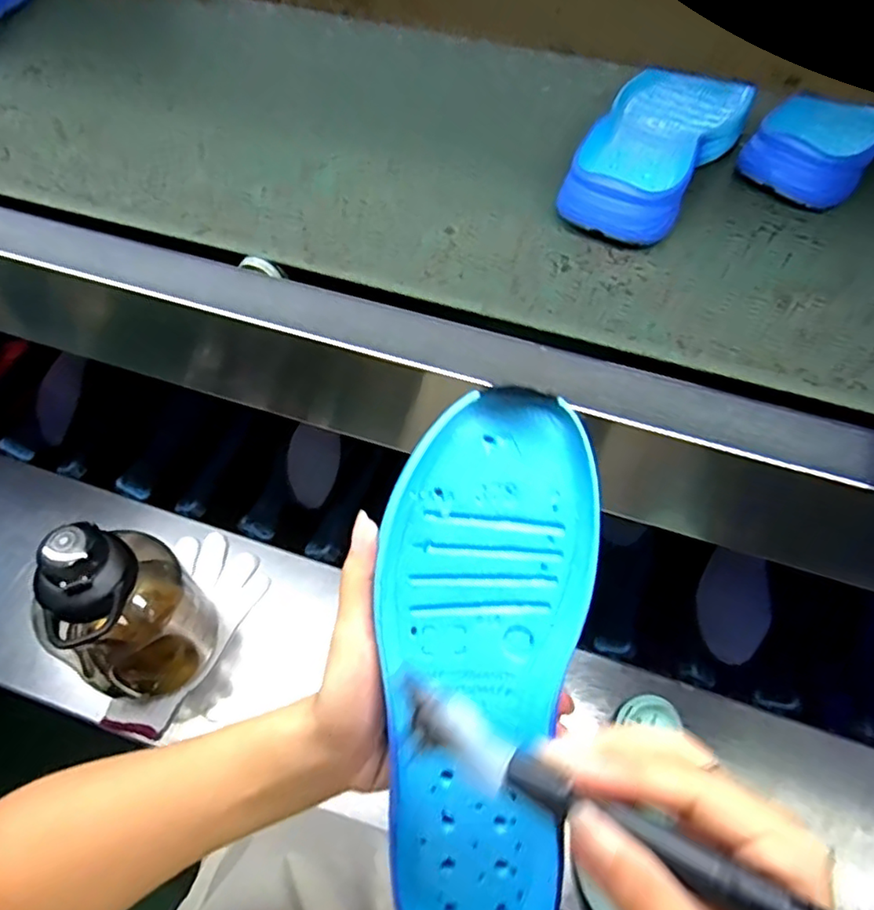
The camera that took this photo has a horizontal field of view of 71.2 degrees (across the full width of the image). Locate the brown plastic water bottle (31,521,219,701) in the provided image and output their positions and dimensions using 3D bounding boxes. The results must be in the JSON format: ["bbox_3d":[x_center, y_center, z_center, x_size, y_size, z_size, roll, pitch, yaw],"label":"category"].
[{"bbox_3d":[-0.287,0.150,0.570,0.119,0.215,0.099,-31,63,-21],"label":"brown plastic water bottle"}]

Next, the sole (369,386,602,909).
[{"bbox_3d":[0.018,0.099,0.267,0.090,0.023,0.248,4,93,1],"label":"sole"}]

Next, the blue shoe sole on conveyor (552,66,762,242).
[{"bbox_3d":[0.170,-0.234,0.456,0.093,0.042,0.248,23,59,13],"label":"blue shoe sole on conveyor"}]

